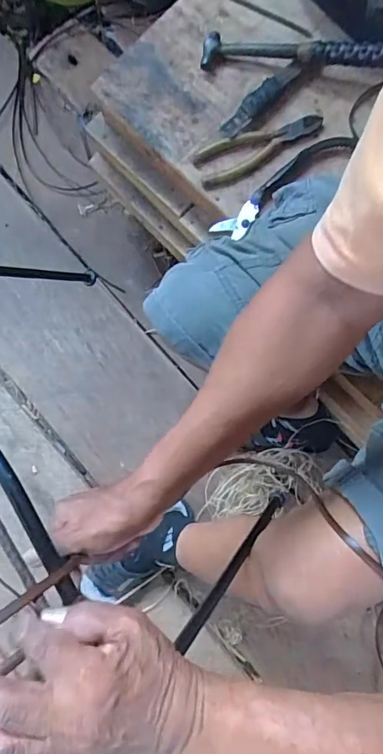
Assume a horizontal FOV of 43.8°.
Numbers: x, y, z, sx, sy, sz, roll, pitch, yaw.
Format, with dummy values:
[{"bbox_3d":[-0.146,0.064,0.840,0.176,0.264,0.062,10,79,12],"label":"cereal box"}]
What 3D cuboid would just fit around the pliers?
[{"bbox_3d":[0.088,-0.297,0.616,0.167,0.021,0.055,-21,83,2],"label":"pliers"}]

